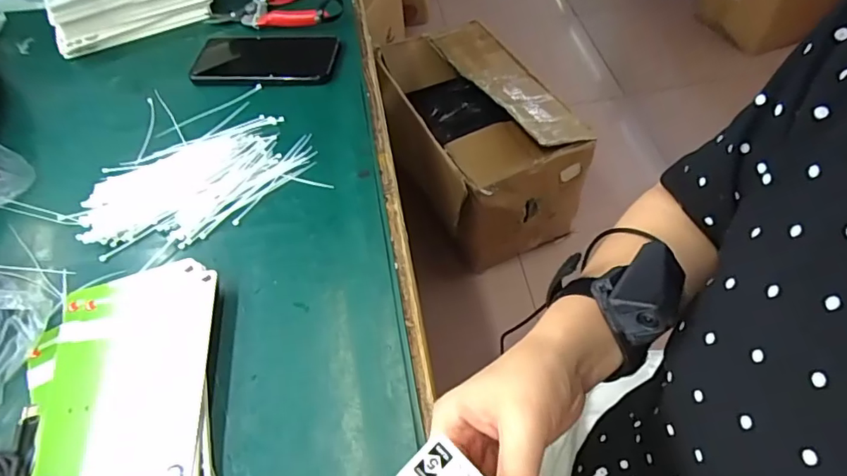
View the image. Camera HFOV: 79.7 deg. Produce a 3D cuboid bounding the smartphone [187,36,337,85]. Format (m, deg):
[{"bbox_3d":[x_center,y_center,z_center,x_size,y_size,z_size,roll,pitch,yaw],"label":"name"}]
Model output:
[{"bbox_3d":[-0.178,-0.199,0.559,0.164,0.009,0.086,3,55,8],"label":"smartphone"}]

